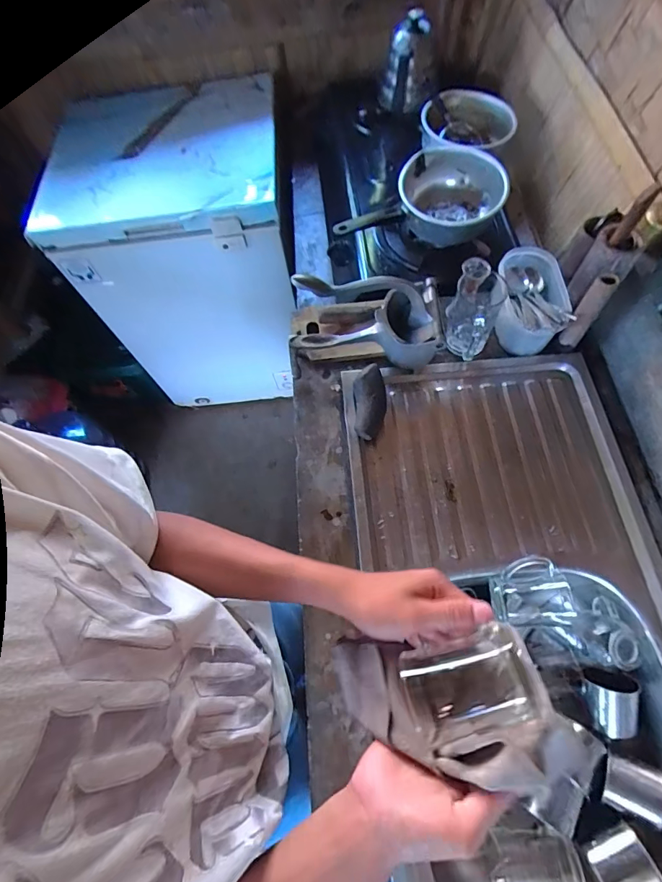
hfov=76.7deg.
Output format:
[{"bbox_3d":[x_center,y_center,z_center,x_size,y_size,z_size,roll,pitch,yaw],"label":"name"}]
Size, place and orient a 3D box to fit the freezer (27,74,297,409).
[{"bbox_3d":[-0.440,-0.573,1.398,0.634,0.844,0.515,-4,66,3],"label":"freezer"}]

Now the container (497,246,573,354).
[{"bbox_3d":[0.330,-0.235,0.707,0.096,0.088,0.184,5,66,5],"label":"container"}]

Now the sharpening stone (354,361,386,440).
[{"bbox_3d":[0.059,-0.059,0.649,0.048,0.044,0.113,5,80,6],"label":"sharpening stone"}]

